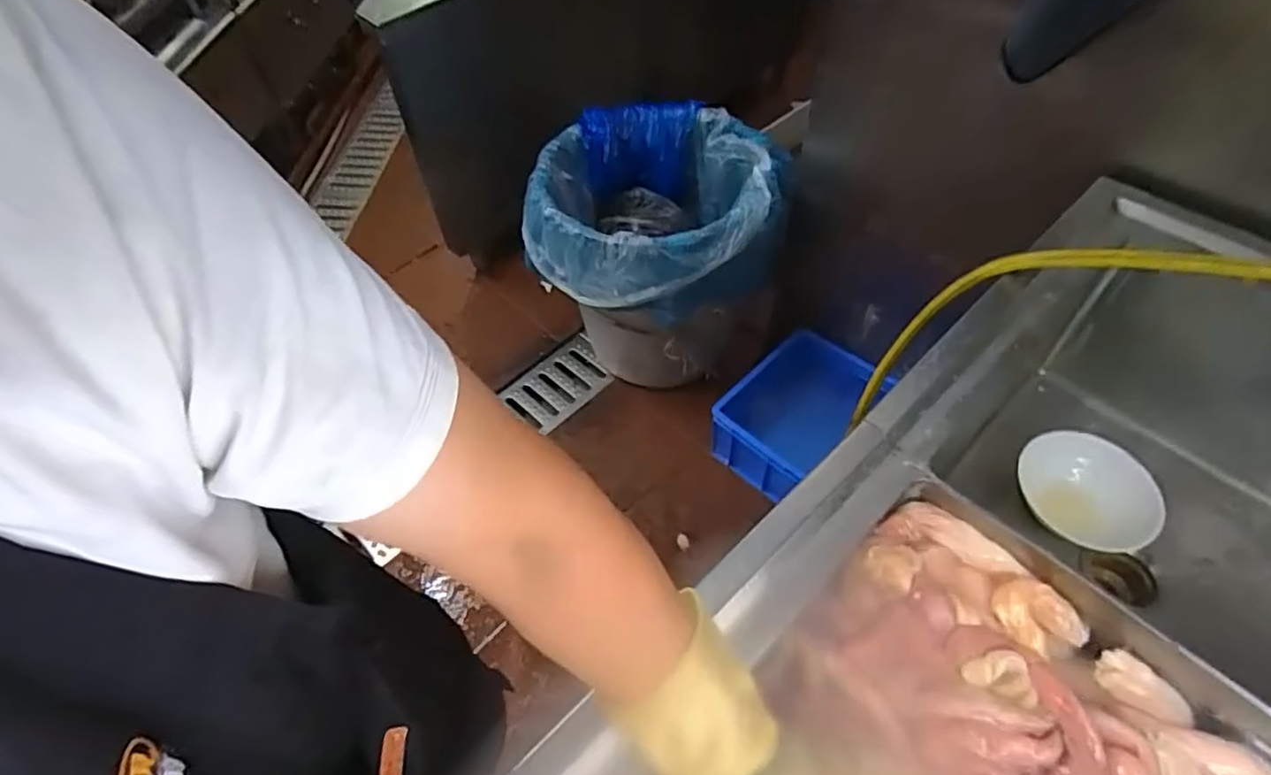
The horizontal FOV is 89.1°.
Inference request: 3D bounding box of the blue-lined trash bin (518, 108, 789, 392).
[{"bbox_3d":[0.073,-0.328,1.610,0.532,0.571,0.556,13,58,12],"label":"blue-lined trash bin"}]

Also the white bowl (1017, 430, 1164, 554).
[{"bbox_3d":[0.636,0.143,0.900,0.154,0.052,0.173,-19,57,-9],"label":"white bowl"}]

